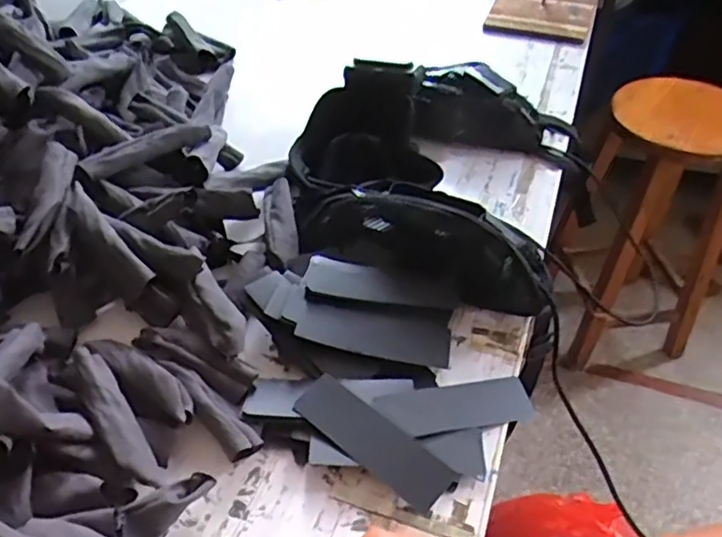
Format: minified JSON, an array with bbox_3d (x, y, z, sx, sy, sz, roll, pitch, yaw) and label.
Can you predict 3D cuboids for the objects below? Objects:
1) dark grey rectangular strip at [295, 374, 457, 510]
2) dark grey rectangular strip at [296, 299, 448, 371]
[{"bbox_3d":[0.010,0.146,0.550,0.142,0.008,0.045,34,64,20],"label":"dark grey rectangular strip"},{"bbox_3d":[0.015,0.063,0.628,0.147,0.006,0.046,12,62,-1],"label":"dark grey rectangular strip"}]

